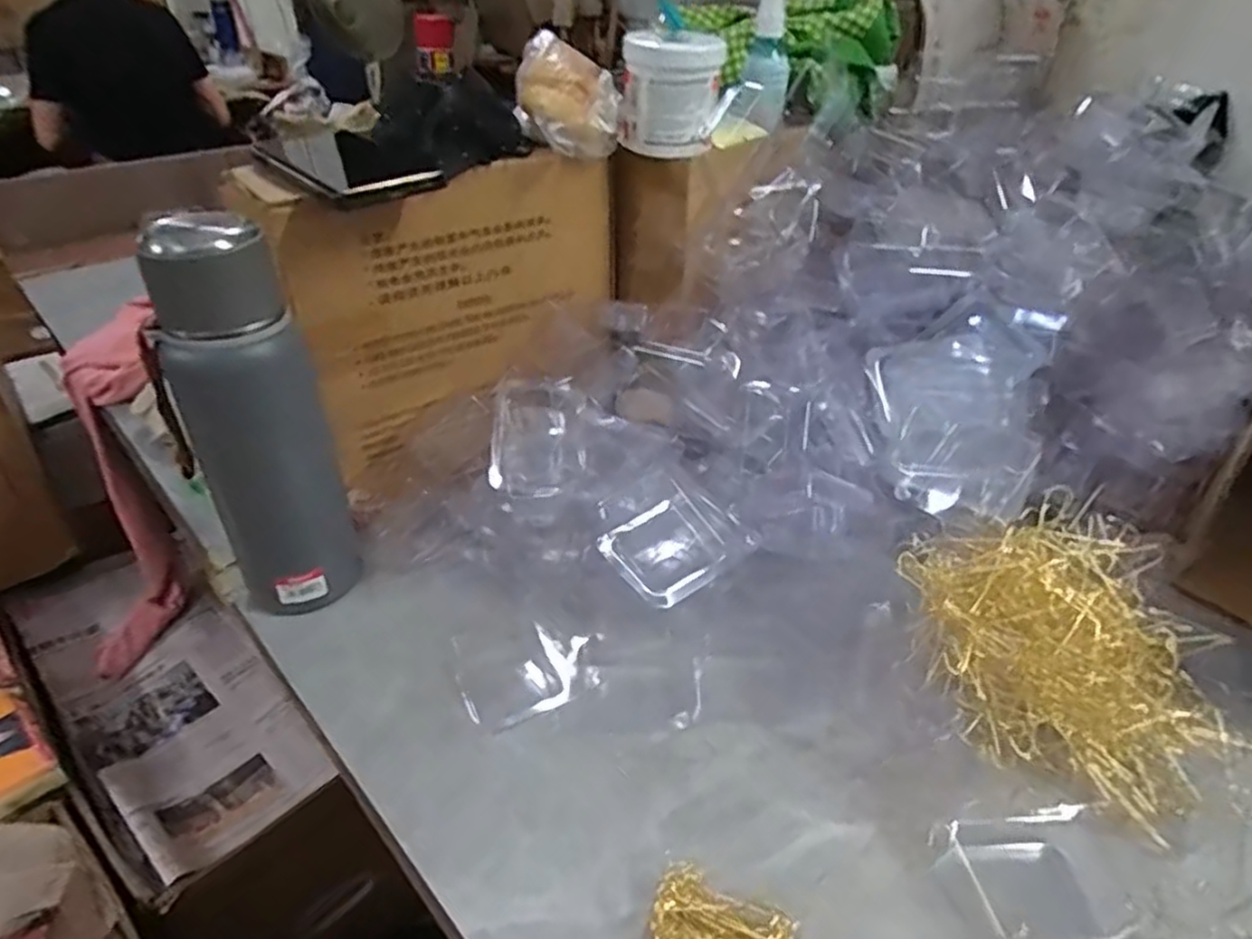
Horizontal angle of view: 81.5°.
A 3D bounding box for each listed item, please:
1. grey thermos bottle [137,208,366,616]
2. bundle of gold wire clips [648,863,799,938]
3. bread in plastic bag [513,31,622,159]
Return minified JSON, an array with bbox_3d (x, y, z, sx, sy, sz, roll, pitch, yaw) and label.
[{"bbox_3d":[-0.248,-0.027,0.495,0.087,0.275,0.083,-13,39,-21],"label":"grey thermos bottle"},{"bbox_3d":[0.047,0.230,0.357,0.069,0.020,0.045,15,38,15],"label":"bundle of gold wire clips"},{"bbox_3d":[-0.045,-0.287,0.566,0.081,0.069,0.100,-1,36,-4],"label":"bread in plastic bag"}]

